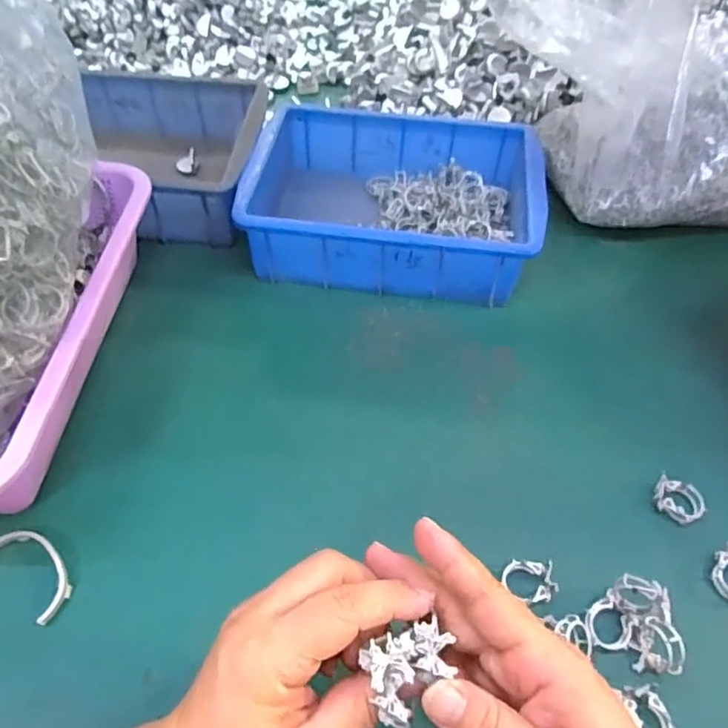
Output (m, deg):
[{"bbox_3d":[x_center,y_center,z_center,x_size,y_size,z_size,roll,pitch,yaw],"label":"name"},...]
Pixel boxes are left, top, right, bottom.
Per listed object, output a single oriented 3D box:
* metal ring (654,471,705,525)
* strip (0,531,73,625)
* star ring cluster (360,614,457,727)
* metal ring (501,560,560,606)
[{"bbox_3d":[0.207,0.088,0.382,0.030,0.007,0.028,15,55,11],"label":"metal ring"},{"bbox_3d":[-0.196,0.122,0.350,0.026,0.006,0.063,-39,63,-25],"label":"strip"},{"bbox_3d":[0.019,0.119,0.227,0.034,0.015,0.029,-21,57,-15],"label":"star ring cluster"},{"bbox_3d":[0.099,0.129,0.348,0.031,0.011,0.024,4,54,3],"label":"metal ring"}]

